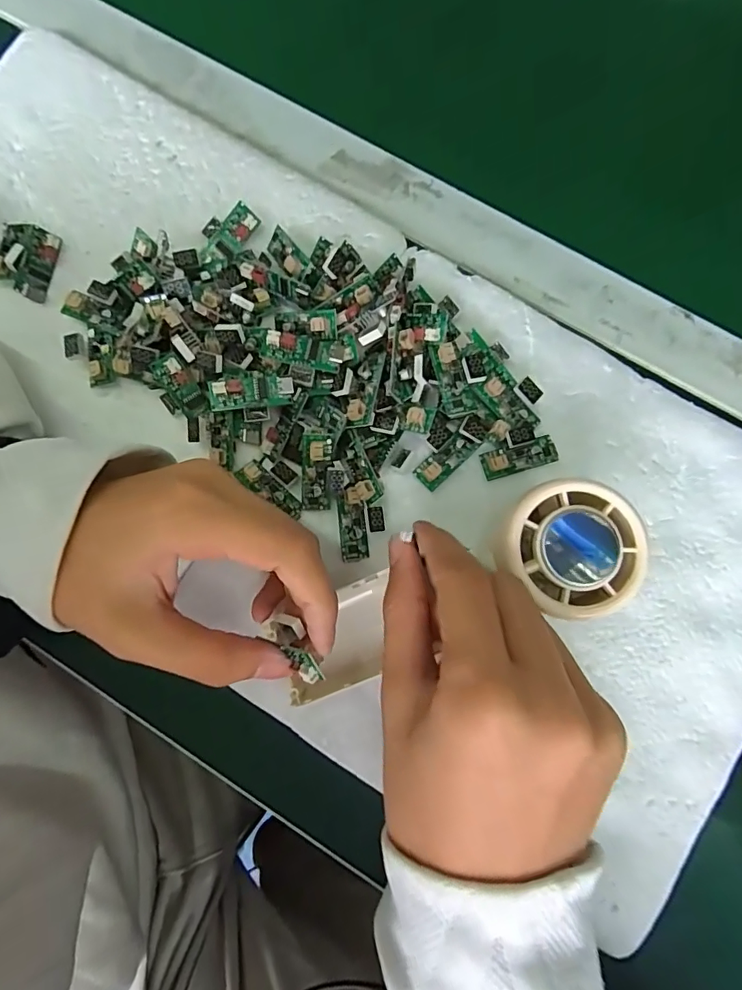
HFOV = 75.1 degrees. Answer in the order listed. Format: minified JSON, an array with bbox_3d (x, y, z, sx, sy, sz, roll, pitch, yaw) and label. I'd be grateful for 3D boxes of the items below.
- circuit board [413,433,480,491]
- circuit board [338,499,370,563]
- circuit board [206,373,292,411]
[{"bbox_3d":[0.038,-0.018,0.242,0.032,0.006,0.014,-42,82,-3],"label":"circuit board"},{"bbox_3d":[-0.009,0.017,0.239,0.013,0.004,0.030,-8,82,2],"label":"circuit board"},{"bbox_3d":[-0.058,-0.050,0.234,0.039,0.005,0.015,-8,108,-11],"label":"circuit board"}]

